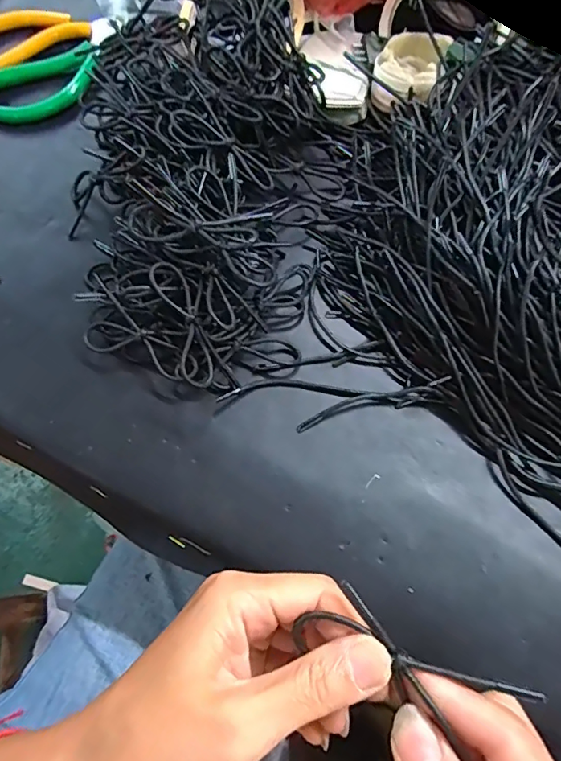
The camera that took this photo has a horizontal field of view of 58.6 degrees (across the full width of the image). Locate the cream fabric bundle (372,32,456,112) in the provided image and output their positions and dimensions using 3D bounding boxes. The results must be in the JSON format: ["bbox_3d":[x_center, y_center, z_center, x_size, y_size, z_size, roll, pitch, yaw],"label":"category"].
[{"bbox_3d":[0.088,-0.214,0.345,0.044,0.028,0.046,18,71,6],"label":"cream fabric bundle"}]

